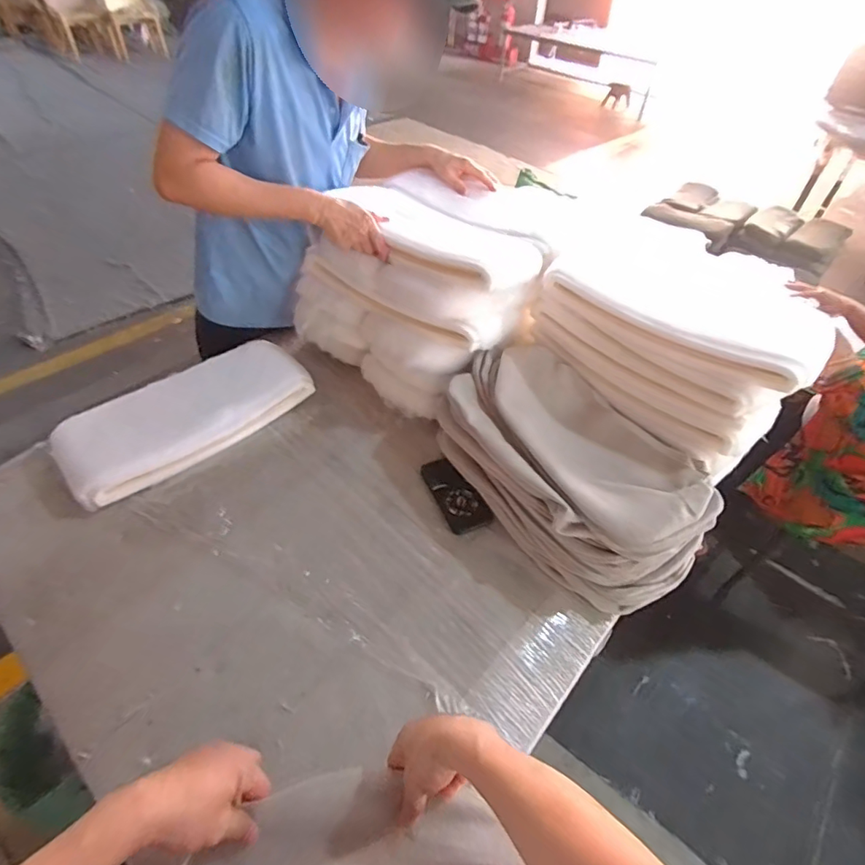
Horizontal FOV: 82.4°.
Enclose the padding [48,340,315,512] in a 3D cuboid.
[{"bbox_3d":[-0.485,-0.048,0.978,0.202,0.077,0.465,34,54,25],"label":"padding"}]

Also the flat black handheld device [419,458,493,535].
[{"bbox_3d":[0.041,0.115,0.937,0.082,0.014,0.166,-18,51,-20],"label":"flat black handheld device"}]

